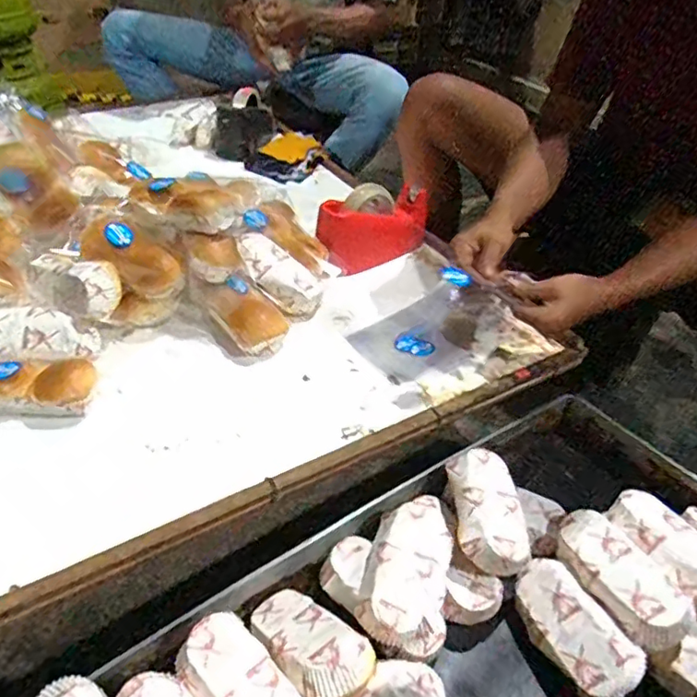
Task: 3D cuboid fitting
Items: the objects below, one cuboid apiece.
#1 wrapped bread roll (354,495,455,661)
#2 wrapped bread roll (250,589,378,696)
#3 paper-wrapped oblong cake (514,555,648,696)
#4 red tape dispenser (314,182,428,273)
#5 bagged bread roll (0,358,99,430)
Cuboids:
[{"bbox_3d":[0.067,0.220,0.589,0.090,0.059,0.168,11,41,9],"label":"wrapped bread roll"},{"bbox_3d":[-0.037,0.270,0.534,0.071,0.049,0.139,-28,19,-31],"label":"wrapped bread roll"},{"bbox_3d":[0.225,0.281,0.577,0.072,0.042,0.136,-43,40,-2],"label":"paper-wrapped oblong cake"},{"bbox_3d":[0.039,-0.195,0.949,0.088,0.119,0.222,34,49,31],"label":"red tape dispenser"},{"bbox_3d":[-0.362,0.044,0.650,0.152,0.054,0.081,4,40,1],"label":"bagged bread roll"}]

